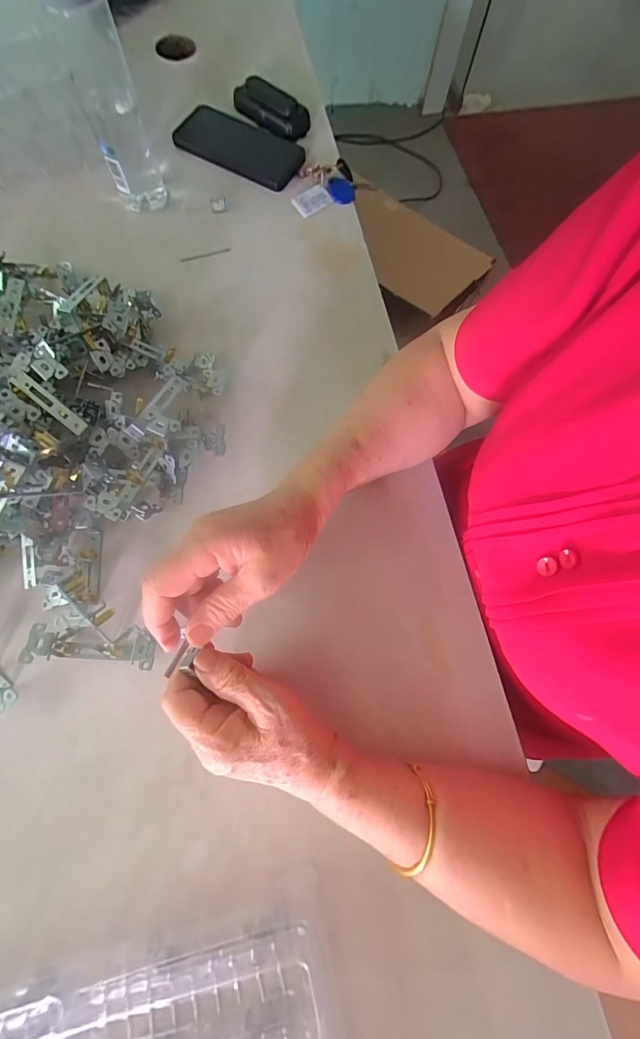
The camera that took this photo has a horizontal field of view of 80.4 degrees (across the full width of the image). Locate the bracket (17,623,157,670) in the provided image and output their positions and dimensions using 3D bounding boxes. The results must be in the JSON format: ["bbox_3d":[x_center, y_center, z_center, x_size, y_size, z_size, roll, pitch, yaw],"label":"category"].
[{"bbox_3d":[-0.191,0.108,0.325,0.104,0.029,0.030,4,75,-1],"label":"bracket"}]

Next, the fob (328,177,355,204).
[{"bbox_3d":[0.029,-0.431,0.496,0.035,0.009,0.045,2,75,-1],"label":"fob"}]

